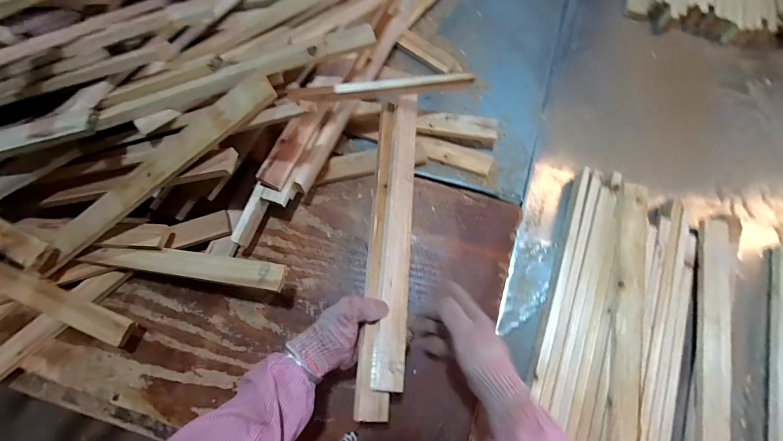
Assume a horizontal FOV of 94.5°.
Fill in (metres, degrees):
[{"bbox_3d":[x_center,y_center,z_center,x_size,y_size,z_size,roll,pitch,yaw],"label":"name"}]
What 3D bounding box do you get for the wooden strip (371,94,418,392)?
[{"bbox_3d":[0.012,-0.004,0.542,0.039,0.019,0.465,4,65,1],"label":"wooden strip"}]

